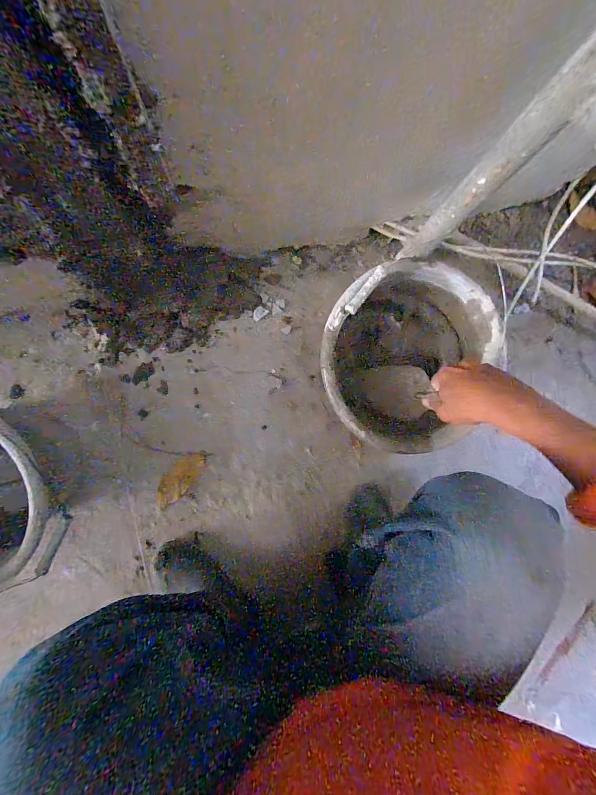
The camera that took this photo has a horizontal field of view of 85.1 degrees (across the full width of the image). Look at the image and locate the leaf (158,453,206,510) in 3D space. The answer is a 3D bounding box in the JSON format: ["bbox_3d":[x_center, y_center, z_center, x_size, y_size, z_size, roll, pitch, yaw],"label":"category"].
[{"bbox_3d":[-0.234,0.160,0.642,0.052,0.008,0.120,40,83,-3],"label":"leaf"}]

